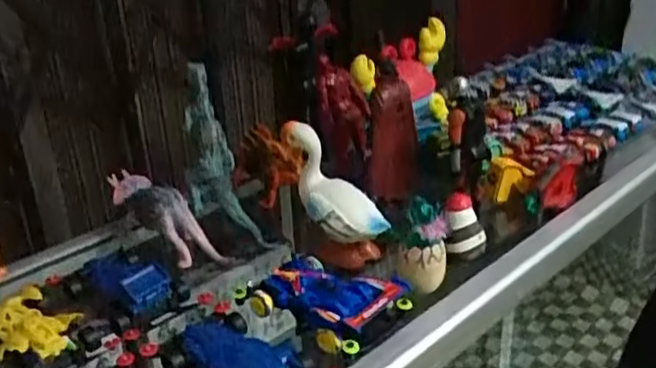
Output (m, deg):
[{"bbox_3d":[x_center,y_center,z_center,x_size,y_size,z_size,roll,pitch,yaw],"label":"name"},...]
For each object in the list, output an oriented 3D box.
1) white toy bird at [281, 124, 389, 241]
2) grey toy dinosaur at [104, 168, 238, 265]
[{"bbox_3d":[0.002,-0.001,0.665,0.059,0.131,0.049,-30,-6,-44],"label":"white toy bird"},{"bbox_3d":[-0.174,0.032,0.726,0.048,0.076,0.148,-25,32,-38],"label":"grey toy dinosaur"}]

